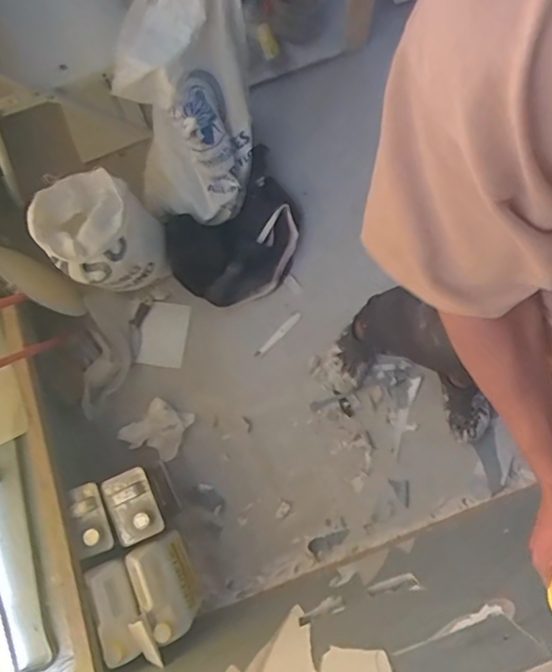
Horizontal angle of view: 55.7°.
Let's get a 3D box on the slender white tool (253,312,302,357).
[{"bbox_3d":[0.005,-0.004,1.531,0.180,0.014,0.026,-44,82,-6],"label":"slender white tool"}]

